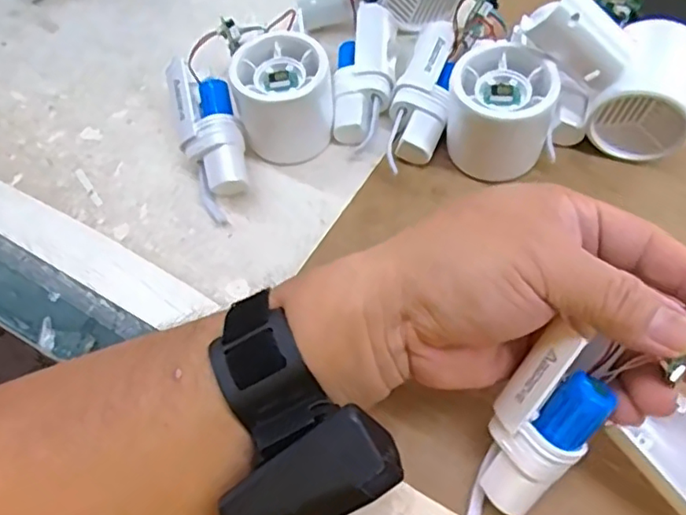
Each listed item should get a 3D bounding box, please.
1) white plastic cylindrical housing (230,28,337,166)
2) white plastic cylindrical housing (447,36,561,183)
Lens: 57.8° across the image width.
[{"bbox_3d":[-0.034,-0.097,0.381,0.056,0.058,0.054,-2,60,3],"label":"white plastic cylindrical housing"},{"bbox_3d":[0.091,-0.083,0.360,0.057,0.058,0.059,-2,60,3],"label":"white plastic cylindrical housing"}]

